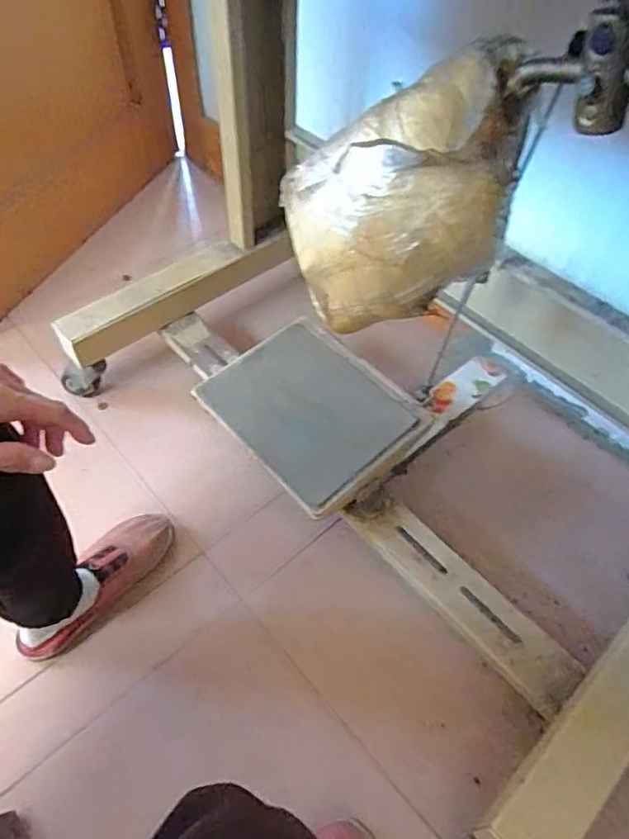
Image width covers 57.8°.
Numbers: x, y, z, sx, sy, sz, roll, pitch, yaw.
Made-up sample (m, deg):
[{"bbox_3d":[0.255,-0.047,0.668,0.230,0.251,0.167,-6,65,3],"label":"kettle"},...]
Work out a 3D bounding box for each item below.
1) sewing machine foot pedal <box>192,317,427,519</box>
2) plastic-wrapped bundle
[{"bbox_3d":[-0.007,-0.017,0.777,0.204,0.021,0.256,-39,61,-17],"label":"sewing machine foot pedal"},{"bbox_3d":[0.051,-0.131,0.336,0.133,0.132,0.074,-8,53,-8],"label":"plastic-wrapped bundle"}]

